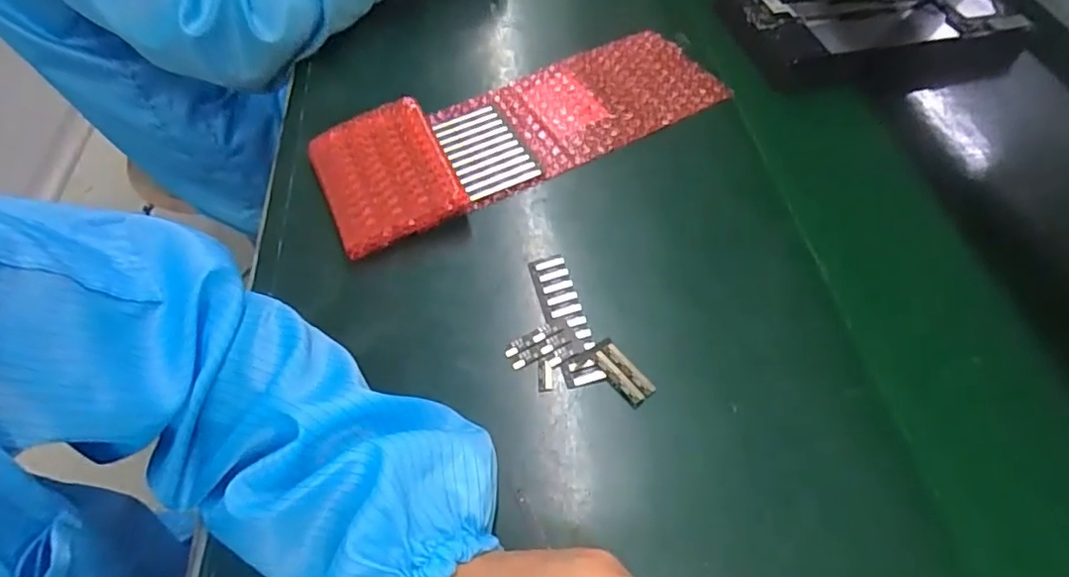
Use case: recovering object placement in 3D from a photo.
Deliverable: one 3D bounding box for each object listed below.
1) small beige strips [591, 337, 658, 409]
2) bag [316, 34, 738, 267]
[{"bbox_3d":[0.052,0.051,0.359,0.018,0.006,0.043,-31,60,-19],"label":"small beige strips"},{"bbox_3d":[-0.005,-0.137,0.480,0.331,0.031,0.119,-24,58,-15],"label":"bag"}]

